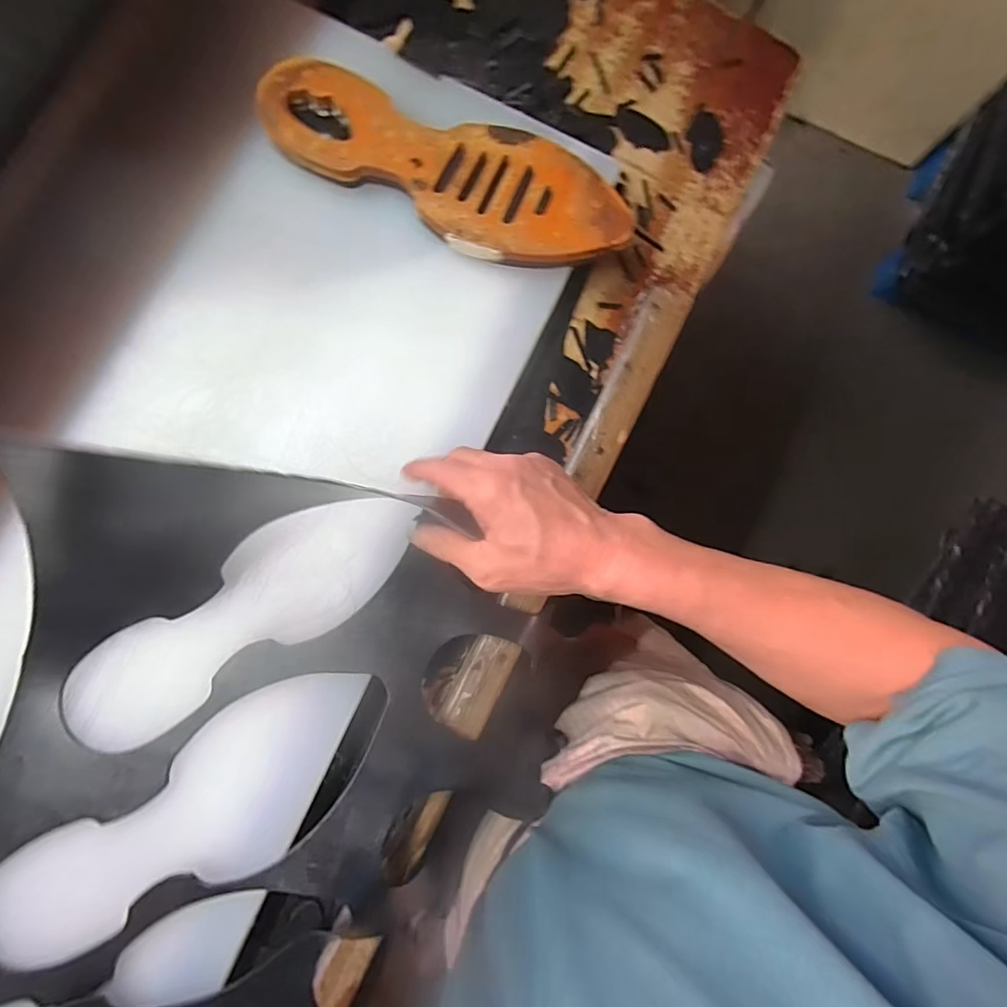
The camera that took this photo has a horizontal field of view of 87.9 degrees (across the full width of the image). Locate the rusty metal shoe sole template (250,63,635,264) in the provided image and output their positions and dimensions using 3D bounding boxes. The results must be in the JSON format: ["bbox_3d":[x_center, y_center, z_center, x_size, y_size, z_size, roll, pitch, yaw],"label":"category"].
[{"bbox_3d":[-0.045,-0.259,0.409,0.291,0.018,0.104,20,84,0],"label":"rusty metal shoe sole template"}]

